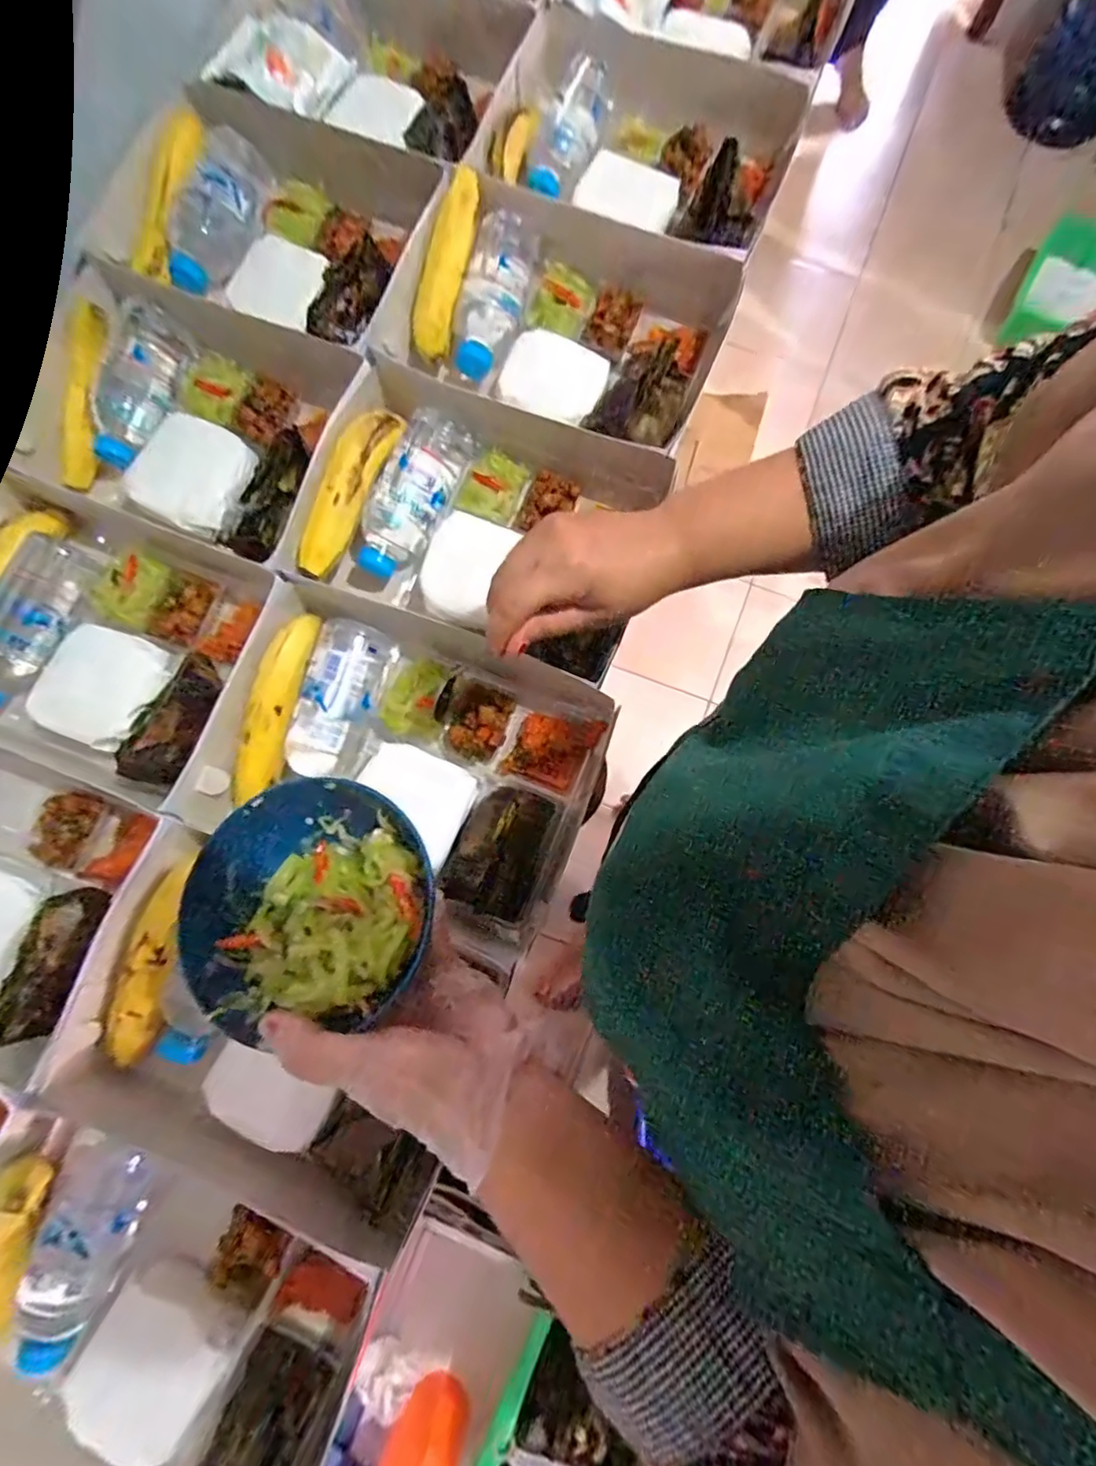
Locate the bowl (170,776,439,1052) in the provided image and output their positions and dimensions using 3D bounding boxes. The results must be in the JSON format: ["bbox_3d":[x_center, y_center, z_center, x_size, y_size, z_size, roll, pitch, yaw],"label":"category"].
[{"bbox_3d":[-0.133,0.093,0.339,0.132,0.053,0.124,0,80,1],"label":"bowl"}]

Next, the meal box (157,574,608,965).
[{"bbox_3d":[-0.112,0.017,0.478,0.289,0.057,0.216,22,81,4],"label":"meal box"}]

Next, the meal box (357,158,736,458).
[{"bbox_3d":[0.006,-0.372,0.541,0.275,0.068,0.180,23,81,4],"label":"meal box"}]

